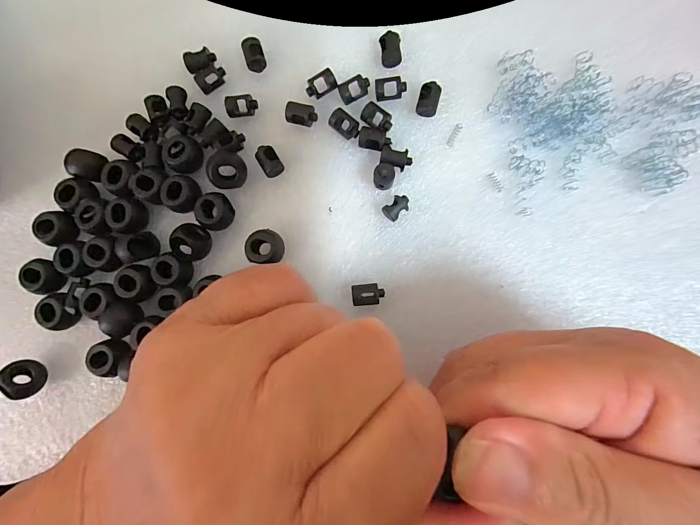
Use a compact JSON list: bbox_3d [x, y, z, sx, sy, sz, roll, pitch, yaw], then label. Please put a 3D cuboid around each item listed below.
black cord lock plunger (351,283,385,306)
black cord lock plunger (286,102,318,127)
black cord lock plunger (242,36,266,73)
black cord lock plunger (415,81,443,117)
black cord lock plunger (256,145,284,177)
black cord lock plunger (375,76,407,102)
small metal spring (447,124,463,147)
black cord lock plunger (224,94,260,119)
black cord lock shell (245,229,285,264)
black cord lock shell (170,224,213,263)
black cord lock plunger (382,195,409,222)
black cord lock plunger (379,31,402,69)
[{"bbox_3d":[0.009,0.015,0.159,0.014,0.010,0.010,-5,87,4],"label":"black cord lock plunger"},{"bbox_3d":[-0.023,-0.072,0.168,0.015,0.009,0.011,10,88,5],"label":"black cord lock plunger"},{"bbox_3d":[-0.048,-0.104,0.171,0.009,0.008,0.015,-14,85,3],"label":"black cord lock plunger"},{"bbox_3d":[0.038,-0.078,0.164,0.010,0.007,0.017,13,88,5],"label":"black cord lock plunger"},{"bbox_3d":[-0.039,-0.049,0.167,0.009,0.009,0.014,-30,85,3],"label":"black cord lock plunger"},{"bbox_3d":[0.020,-0.084,0.166,0.015,0.007,0.009,-8,87,4],"label":"black cord lock plunger"},{"bbox_3d":[0.050,-0.061,0.163,0.004,0.004,0.011,28,90,5],"label":"small metal spring"},{"bbox_3d":[-0.054,-0.078,0.170,0.015,0.008,0.009,-14,86,4],"label":"black cord lock plunger"},{"bbox_3d":[-0.040,-0.007,0.163,0.016,0.012,0.015,-3,87,5],"label":"black cord lock shell"},{"bbox_3d":[-0.075,-0.009,0.161,0.014,0.017,0.017,16,89,5],"label":"black cord lock shell"},{"bbox_3d":[0.022,-0.026,0.162,0.013,0.008,0.009,-42,85,2],"label":"black cord lock plunger"},{"bbox_3d":[0.020,-0.104,0.167,0.010,0.008,0.014,-6,87,4],"label":"black cord lock plunger"}]

